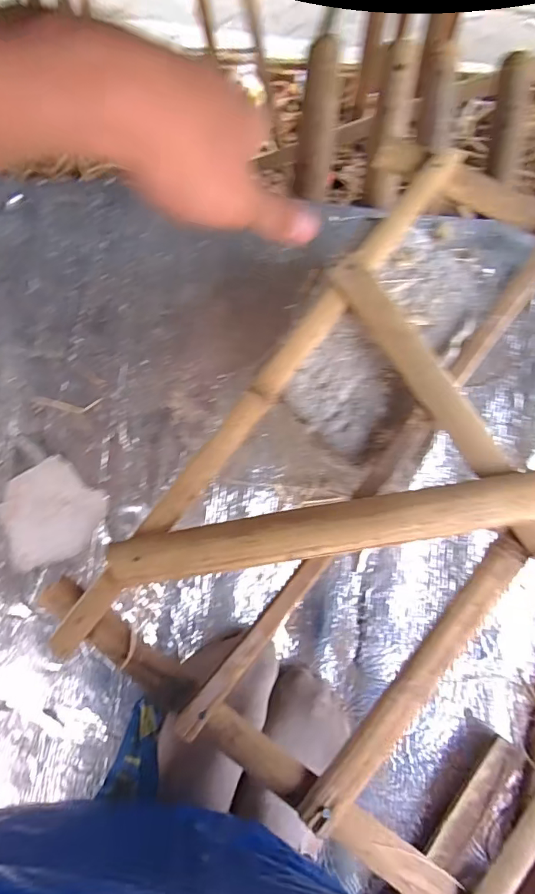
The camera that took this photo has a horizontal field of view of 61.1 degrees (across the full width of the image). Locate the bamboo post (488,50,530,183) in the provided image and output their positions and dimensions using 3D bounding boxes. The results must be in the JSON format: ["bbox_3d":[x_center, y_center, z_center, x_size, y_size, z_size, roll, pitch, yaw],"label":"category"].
[{"bbox_3d":[0.273,-0.374,0.512,0.028,0.023,0.146,8,86,0],"label":"bamboo post"}]

